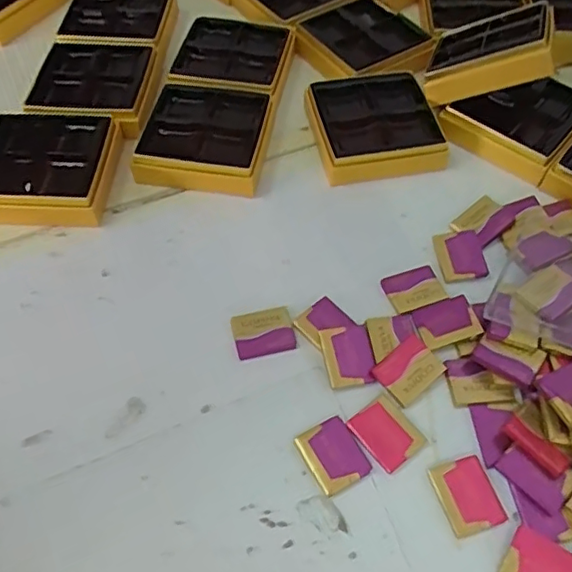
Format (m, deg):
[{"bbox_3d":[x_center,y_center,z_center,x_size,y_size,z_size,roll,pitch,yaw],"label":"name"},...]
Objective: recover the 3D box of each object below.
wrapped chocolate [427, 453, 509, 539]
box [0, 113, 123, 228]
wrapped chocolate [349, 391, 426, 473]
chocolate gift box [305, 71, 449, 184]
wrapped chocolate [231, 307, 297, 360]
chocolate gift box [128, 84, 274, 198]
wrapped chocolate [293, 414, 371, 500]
[{"bbox_3d":[0.104,0.119,0.342,0.033,0.004,0.040,-16,57,-8],"label":"wrapped chocolate"},{"bbox_3d":[-0.189,-0.094,0.472,0.103,0.034,0.100,2,57,4],"label":"box"},{"bbox_3d":[0.062,0.088,0.361,0.034,0.004,0.040,-33,61,-18],"label":"wrapped chocolate"},{"bbox_3d":[0.073,-0.133,0.490,0.100,0.025,0.096,-11,57,-5],"label":"chocolate gift box"},{"bbox_3d":[-0.015,0.031,0.400,0.039,0.006,0.030,-12,57,-6],"label":"wrapped chocolate"},{"bbox_3d":[-0.066,-0.125,0.492,0.095,0.028,0.106,6,57,6],"label":"chocolate gift box"},{"bbox_3d":[0.028,0.100,0.353,0.033,0.007,0.040,-25,59,-14],"label":"wrapped chocolate"}]

